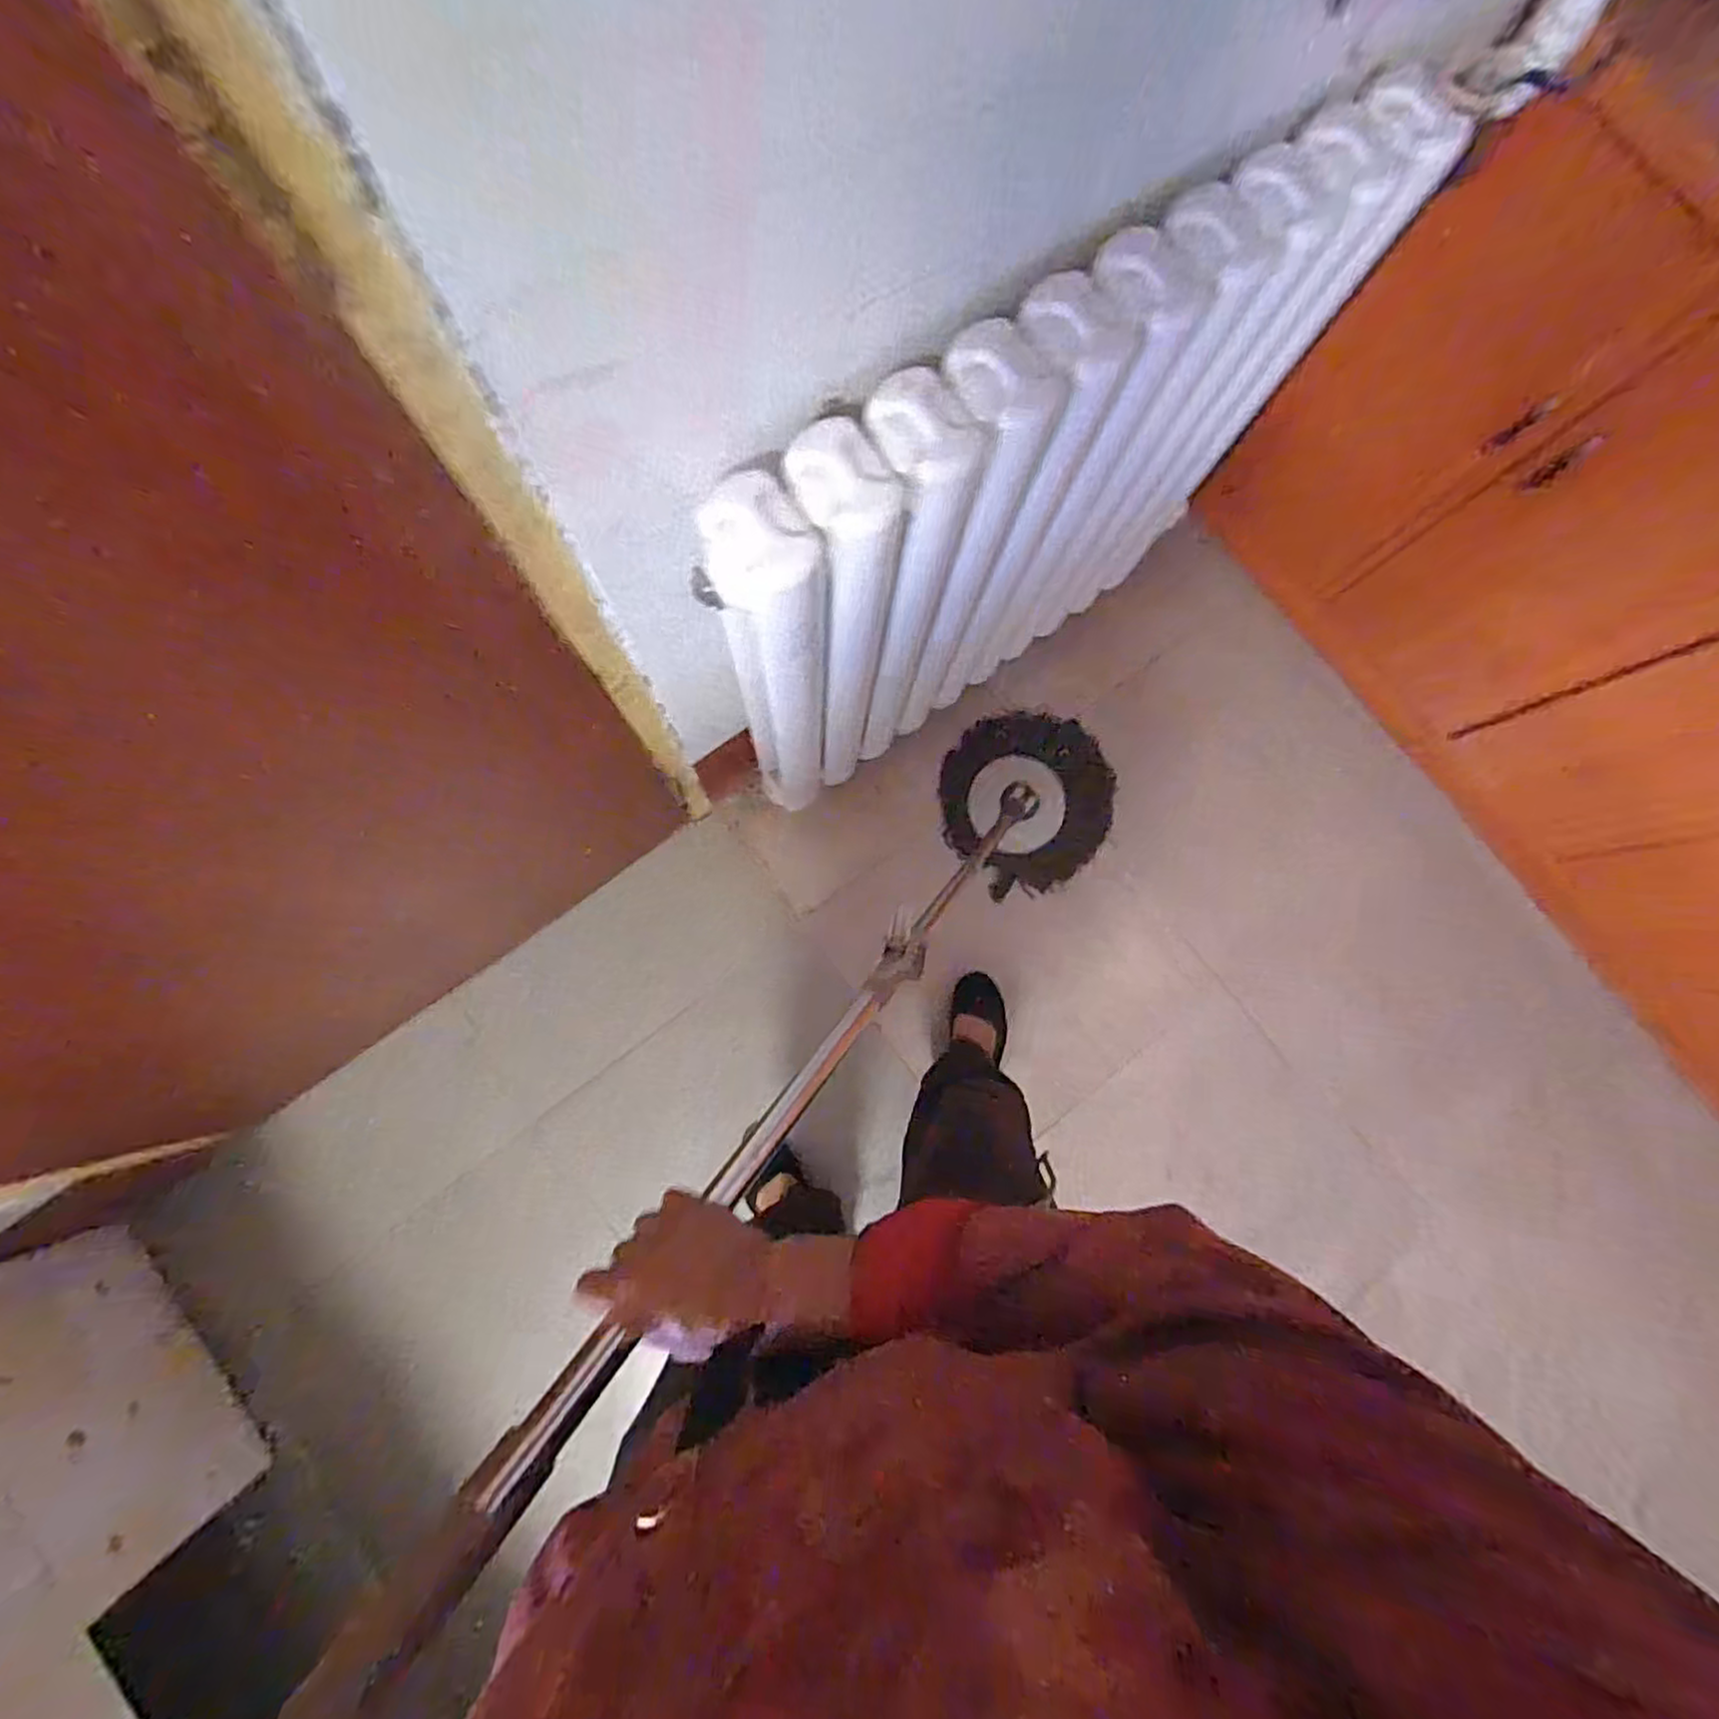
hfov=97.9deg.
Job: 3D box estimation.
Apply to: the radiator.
[{"bbox_3d":[0.161,-0.346,0.831,0.680,0.646,0.082,-35,85,-8],"label":"radiator"}]

